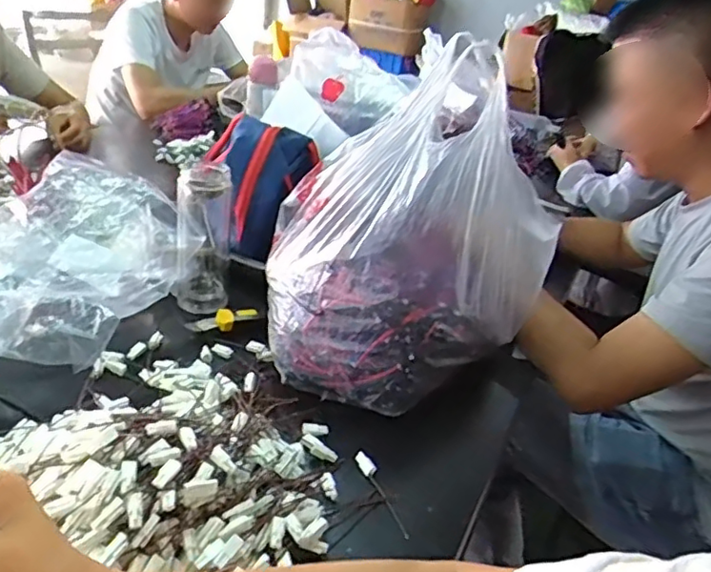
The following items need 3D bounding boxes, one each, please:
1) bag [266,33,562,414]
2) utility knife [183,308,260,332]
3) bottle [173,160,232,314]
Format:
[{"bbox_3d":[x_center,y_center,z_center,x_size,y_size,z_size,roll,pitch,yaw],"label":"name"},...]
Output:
[{"bbox_3d":[0.027,-0.063,0.699,0.278,0.283,0.279,-15,35,-38],"label":"bag"},{"bbox_3d":[-0.163,0.041,0.741,0.084,0.013,0.030,-5,30,-25],"label":"utility knife"},{"bbox_3d":[-0.198,-0.063,0.780,0.065,0.187,0.073,-1,29,-18],"label":"bottle"}]

